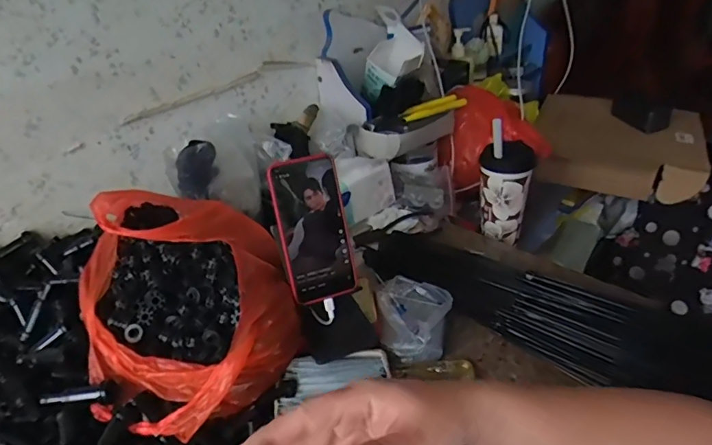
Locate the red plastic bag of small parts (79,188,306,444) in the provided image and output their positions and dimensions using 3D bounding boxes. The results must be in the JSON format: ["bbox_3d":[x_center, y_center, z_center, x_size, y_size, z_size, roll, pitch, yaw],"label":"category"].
[{"bbox_3d":[-0.189,0.079,0.547,0.214,0.145,0.280,-15,34,-15],"label":"red plastic bag of small parts"}]

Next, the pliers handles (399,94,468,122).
[{"bbox_3d":[0.145,-0.216,0.909,0.129,0.021,0.024,-16,34,-16],"label":"pliers handles"}]

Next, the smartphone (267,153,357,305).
[{"bbox_3d":[-0.047,0.007,0.550,0.077,0.160,0.007,-14,10,-18],"label":"smartphone"}]

